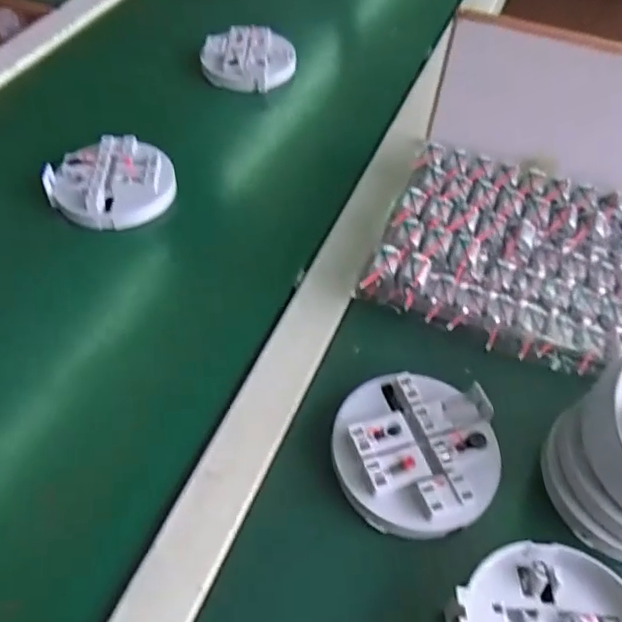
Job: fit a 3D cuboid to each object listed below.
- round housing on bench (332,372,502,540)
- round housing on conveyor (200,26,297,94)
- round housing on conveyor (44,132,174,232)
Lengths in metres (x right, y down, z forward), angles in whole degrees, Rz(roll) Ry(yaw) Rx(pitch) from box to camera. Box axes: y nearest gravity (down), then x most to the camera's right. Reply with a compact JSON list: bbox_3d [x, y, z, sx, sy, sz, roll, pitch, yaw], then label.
[{"bbox_3d":[0.066,0.088,0.388,0.100,0.023,0.100,2,51,-3],"label":"round housing on bench"},{"bbox_3d":[-0.069,-0.282,0.687,0.100,0.020,0.097,2,51,-3],"label":"round housing on conveyor"},{"bbox_3d":[-0.174,-0.113,0.546,0.101,0.025,0.090,-35,62,-27],"label":"round housing on conveyor"}]

